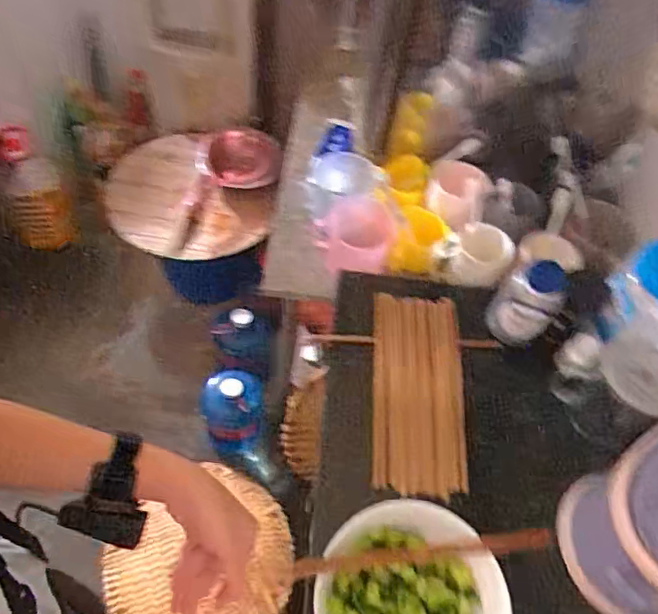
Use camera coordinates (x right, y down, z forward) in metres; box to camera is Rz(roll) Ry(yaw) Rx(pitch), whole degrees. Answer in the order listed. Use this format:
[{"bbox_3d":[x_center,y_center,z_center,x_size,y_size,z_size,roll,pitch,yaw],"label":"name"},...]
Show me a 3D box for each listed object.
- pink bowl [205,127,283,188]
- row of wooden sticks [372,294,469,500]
[{"bbox_3d":[-0.211,-0.365,1.428,0.184,0.072,0.185,1,55,-2],"label":"pink bowl"},{"bbox_3d":[0.124,0.129,0.789,0.129,0.278,0.018,4,13,19],"label":"row of wooden sticks"}]

